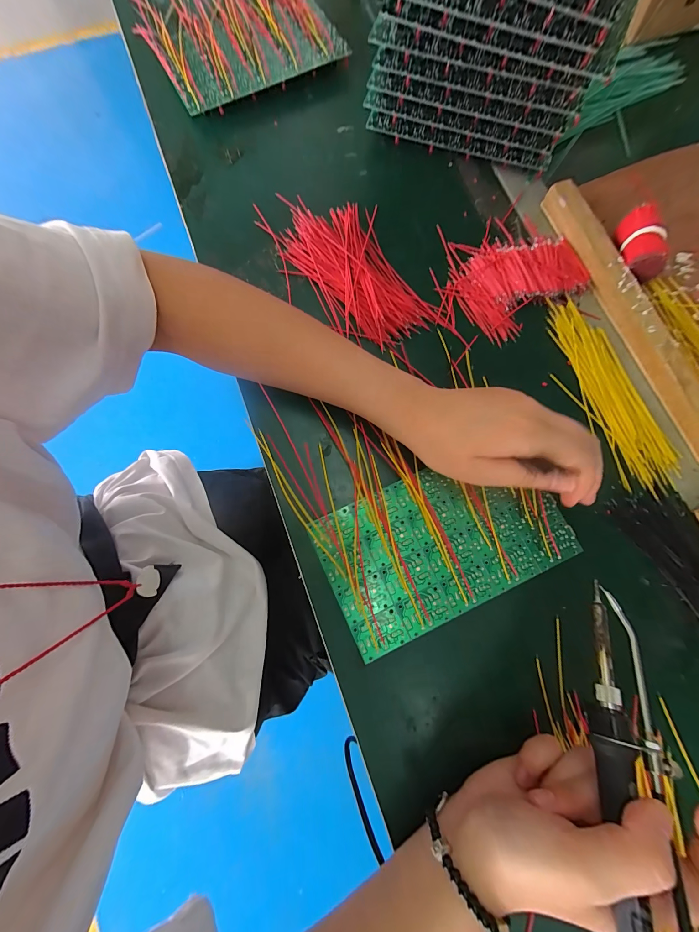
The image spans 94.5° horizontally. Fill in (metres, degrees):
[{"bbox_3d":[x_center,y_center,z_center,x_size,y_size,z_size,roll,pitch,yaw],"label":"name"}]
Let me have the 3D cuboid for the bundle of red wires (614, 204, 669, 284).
[{"bbox_3d":[0.247,-0.188,0.271,0.026,0.024,0.051,-9,79,-2],"label":"bundle of red wires"}]

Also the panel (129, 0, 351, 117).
[{"bbox_3d":[-0.125,-0.473,0.344,0.181,0.029,0.213,-27,80,-6],"label":"panel"}]

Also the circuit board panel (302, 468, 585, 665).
[{"bbox_3d":[0.067,0.053,0.235,0.171,0.004,0.098,-25,80,-5],"label":"circuit board panel"}]

